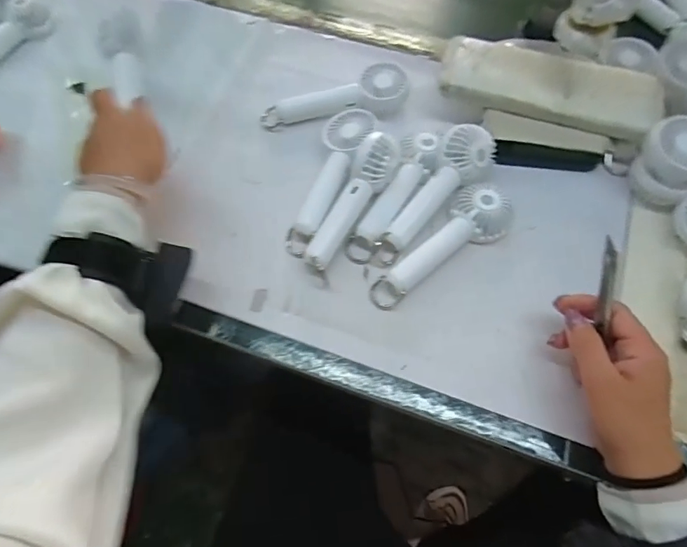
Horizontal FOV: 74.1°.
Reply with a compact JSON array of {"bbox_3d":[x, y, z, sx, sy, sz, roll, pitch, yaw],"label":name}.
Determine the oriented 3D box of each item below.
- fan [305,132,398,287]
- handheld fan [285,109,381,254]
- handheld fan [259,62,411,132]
[{"bbox_3d":[0.006,-0.065,0.433,0.035,0.037,0.150,28,84,14],"label":"fan"},{"bbox_3d":[-0.014,-0.095,0.459,0.050,0.045,0.160,17,62,9],"label":"handheld fan"},{"bbox_3d":[-0.011,-0.195,0.504,0.158,0.037,0.047,-6,61,-4],"label":"handheld fan"}]

